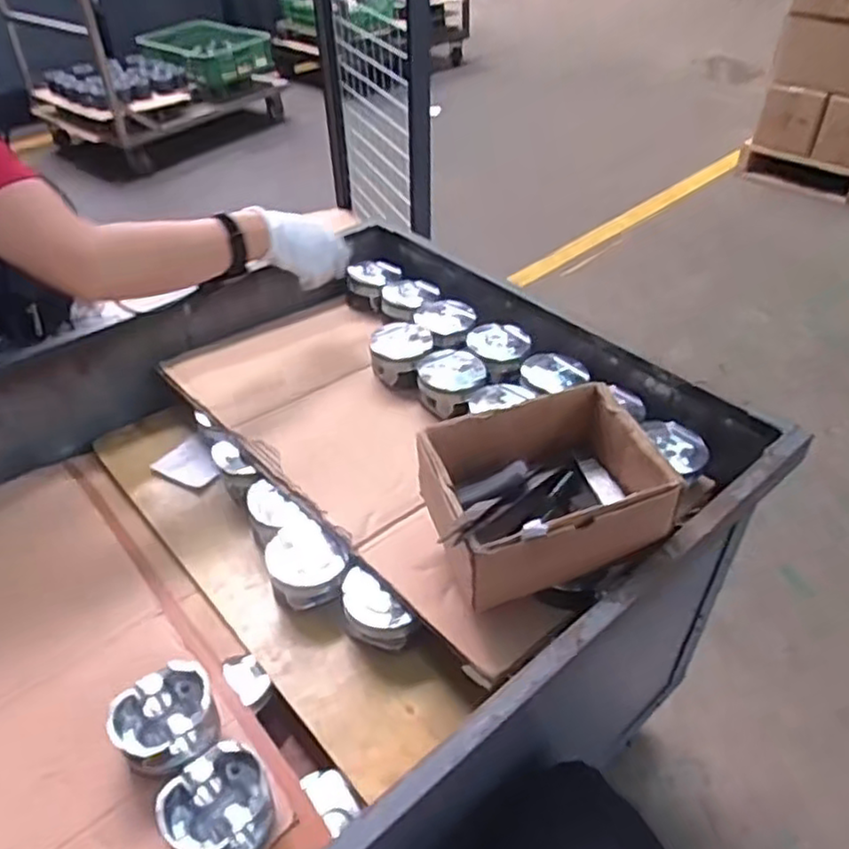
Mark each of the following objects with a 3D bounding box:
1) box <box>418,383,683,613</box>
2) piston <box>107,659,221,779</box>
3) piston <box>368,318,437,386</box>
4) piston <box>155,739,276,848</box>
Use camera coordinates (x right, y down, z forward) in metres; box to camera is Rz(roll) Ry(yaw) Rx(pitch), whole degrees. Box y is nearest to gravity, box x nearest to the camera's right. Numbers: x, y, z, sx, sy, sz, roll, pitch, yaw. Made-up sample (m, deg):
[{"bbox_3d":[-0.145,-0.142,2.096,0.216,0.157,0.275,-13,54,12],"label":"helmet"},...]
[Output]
[{"bbox_3d":[0.108,0.058,0.656,0.200,0.088,0.158,-16,43,-15],"label":"box"},{"bbox_3d":[-0.230,0.271,0.641,0.089,0.052,0.080,-34,50,-31],"label":"piston"},{"bbox_3d":[-0.028,-0.095,0.964,0.085,0.070,0.079,-20,44,-19],"label":"piston"},{"bbox_3d":[-0.168,0.316,0.579,0.083,0.045,0.081,-1,41,1],"label":"piston"}]

